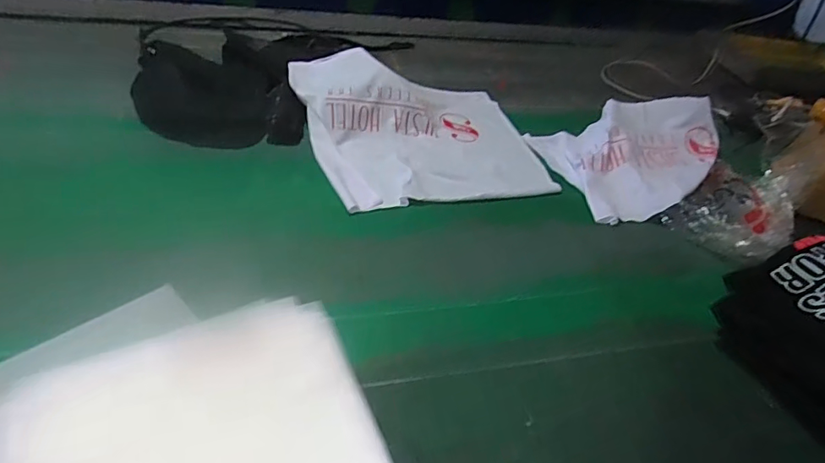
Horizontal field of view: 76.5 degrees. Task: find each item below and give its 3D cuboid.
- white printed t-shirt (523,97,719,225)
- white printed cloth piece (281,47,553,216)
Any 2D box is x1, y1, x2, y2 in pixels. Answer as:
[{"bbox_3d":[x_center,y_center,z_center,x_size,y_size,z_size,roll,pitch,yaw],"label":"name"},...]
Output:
[{"bbox_3d":[0.376,-0.135,0.844,0.284,0.085,0.237,-6,44,-18],"label":"white printed t-shirt"},{"bbox_3d":[0.019,-0.175,0.828,0.365,0.083,0.333,-8,45,-20],"label":"white printed cloth piece"}]

